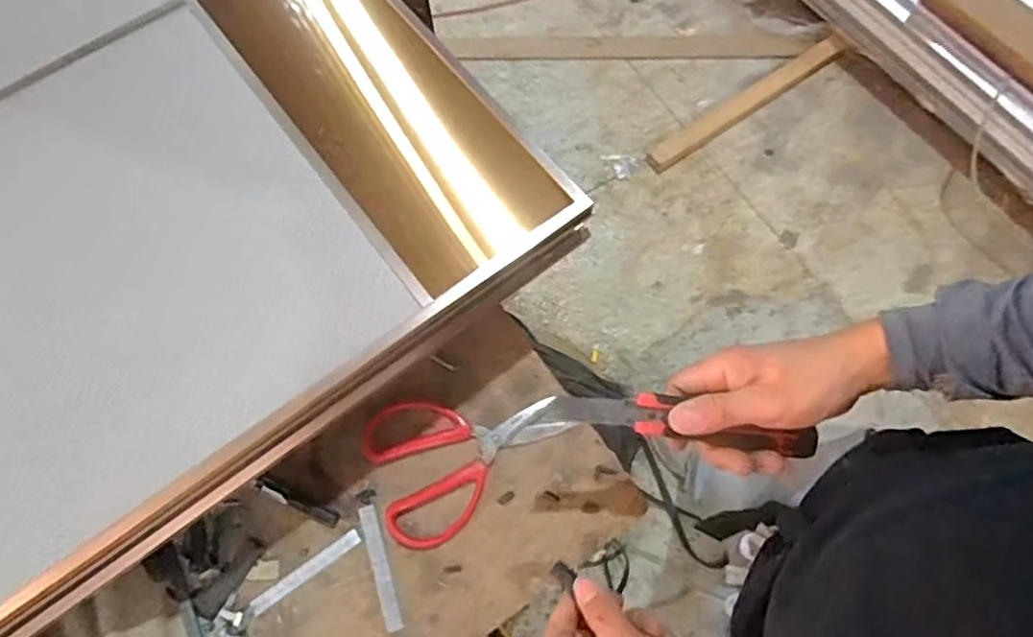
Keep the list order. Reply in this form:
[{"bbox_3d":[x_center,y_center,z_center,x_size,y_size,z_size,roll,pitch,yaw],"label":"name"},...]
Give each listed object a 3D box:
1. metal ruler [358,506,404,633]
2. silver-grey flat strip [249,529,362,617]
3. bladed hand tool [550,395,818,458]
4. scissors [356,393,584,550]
[{"bbox_3d":[-0.114,0.208,0.548,0.013,0.004,0.102,-17,69,-8],"label":"metal ruler"},{"bbox_3d":[-0.176,0.211,0.548,0.101,0.004,0.013,-34,72,-11],"label":"silver-grey flat strip"},{"bbox_3d":[0.127,0.076,0.482,0.203,0.019,0.027,11,68,-6],"label":"bladed hand tool"},{"bbox_3d":[-0.040,0.119,0.582,0.174,0.014,0.121,-19,70,-6],"label":"scissors"}]

